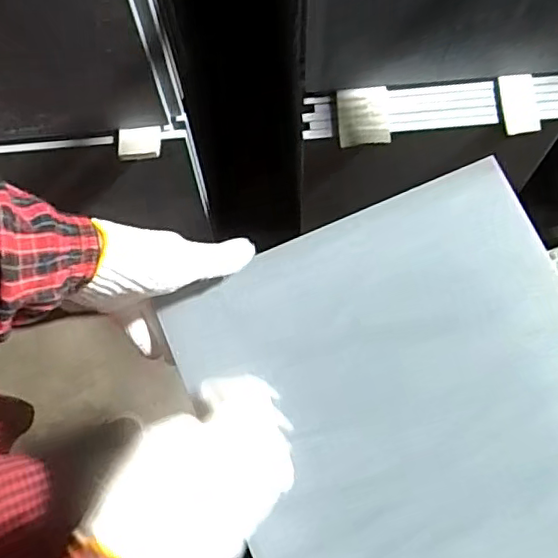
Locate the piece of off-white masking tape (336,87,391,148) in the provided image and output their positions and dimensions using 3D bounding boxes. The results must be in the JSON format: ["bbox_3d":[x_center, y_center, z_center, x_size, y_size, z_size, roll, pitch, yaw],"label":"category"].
[{"bbox_3d":[0.095,-0.182,0.663,0.059,0.011,0.067,-3,77,0],"label":"piece of off-white masking tape"}]

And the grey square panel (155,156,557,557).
[{"bbox_3d":[0.102,0.095,0.451,0.299,0.014,0.302,-23,78,-4],"label":"grey square panel"}]

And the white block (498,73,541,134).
[{"bbox_3d":[0.272,-0.196,0.668,0.040,0.008,0.069,-4,77,0],"label":"white block"}]

